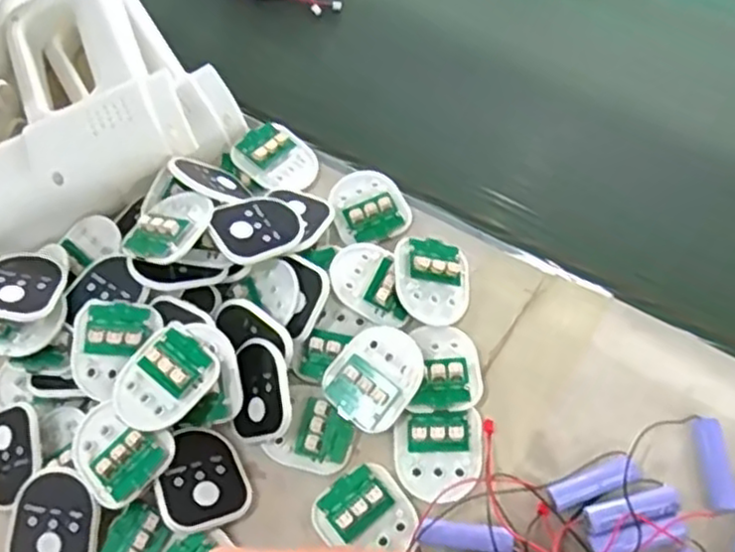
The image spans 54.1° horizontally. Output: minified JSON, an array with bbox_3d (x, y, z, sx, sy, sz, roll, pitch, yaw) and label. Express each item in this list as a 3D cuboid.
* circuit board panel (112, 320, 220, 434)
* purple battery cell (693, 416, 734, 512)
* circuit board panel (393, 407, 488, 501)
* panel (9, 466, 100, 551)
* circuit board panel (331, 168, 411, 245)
[{"bbox_3d":[-0.115,0.056,0.401,0.049,0.012,0.058,37,69,21],"label":"circuit board panel"},{"bbox_3d":[0.190,0.103,0.394,0.015,0.012,0.050,2,61,5],"label":"purple battery cell"},{"bbox_3d":[0.041,0.101,0.404,0.049,0.011,0.049,-4,61,2],"label":"circuit board panel"},{"bbox_3d":[-0.171,0.136,0.393,0.048,0.006,0.058,7,84,7],"label":"panel"},{"bbox_3d":[0.002,-0.049,0.487,0.049,0.012,0.059,-8,61,-1],"label":"circuit board panel"}]

